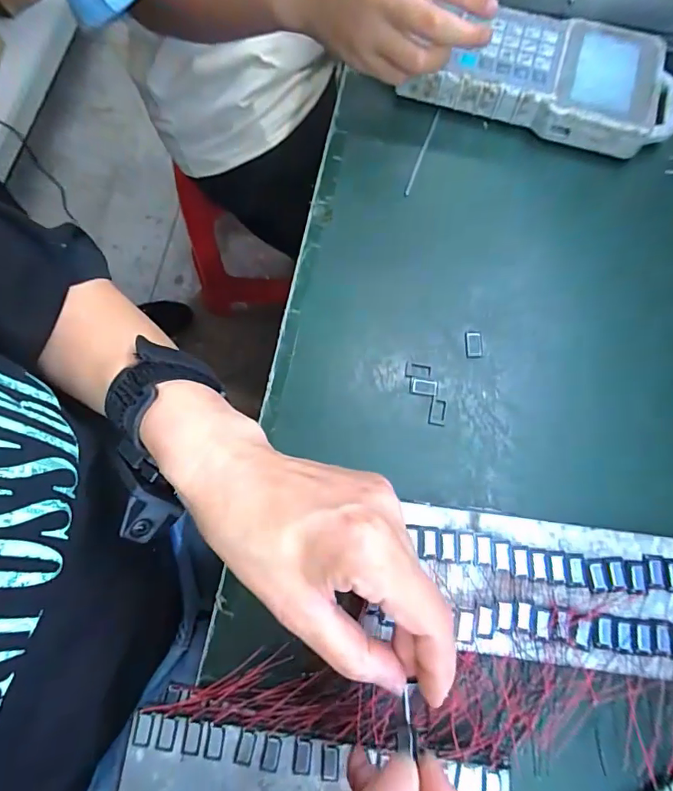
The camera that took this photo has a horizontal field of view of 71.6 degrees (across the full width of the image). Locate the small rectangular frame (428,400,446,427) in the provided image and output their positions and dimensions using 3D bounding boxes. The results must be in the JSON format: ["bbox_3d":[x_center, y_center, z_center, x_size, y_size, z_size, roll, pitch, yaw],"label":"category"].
[{"bbox_3d":[0.072,0.012,0.330,0.012,0.004,0.019,10,75,2],"label":"small rectangular frame"}]

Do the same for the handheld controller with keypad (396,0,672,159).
[{"bbox_3d":[0.177,-0.273,0.396,0.224,0.033,0.111,21,76,5],"label":"handheld controller with keypad"}]

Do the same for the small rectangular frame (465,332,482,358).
[{"bbox_3d":[0.102,-0.037,0.345,0.012,0.004,0.019,-1,78,0],"label":"small rectangular frame"}]

